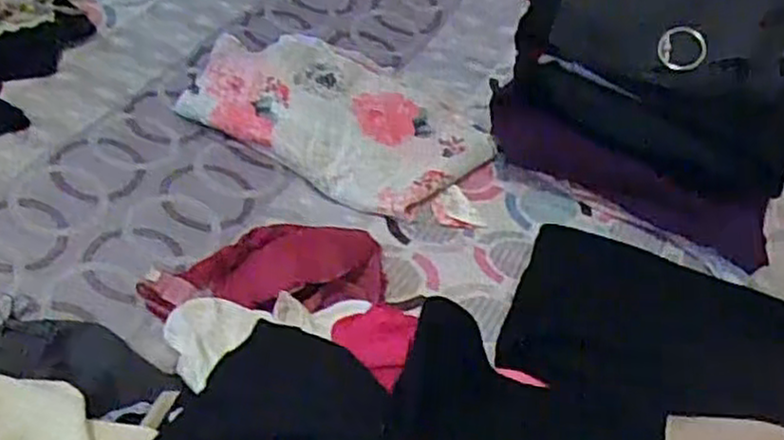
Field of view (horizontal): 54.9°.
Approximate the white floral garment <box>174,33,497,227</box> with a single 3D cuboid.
[{"bbox_3d":[-0.062,-0.141,0.938,0.373,0.043,0.265,16,49,5],"label":"white floral garment"}]

